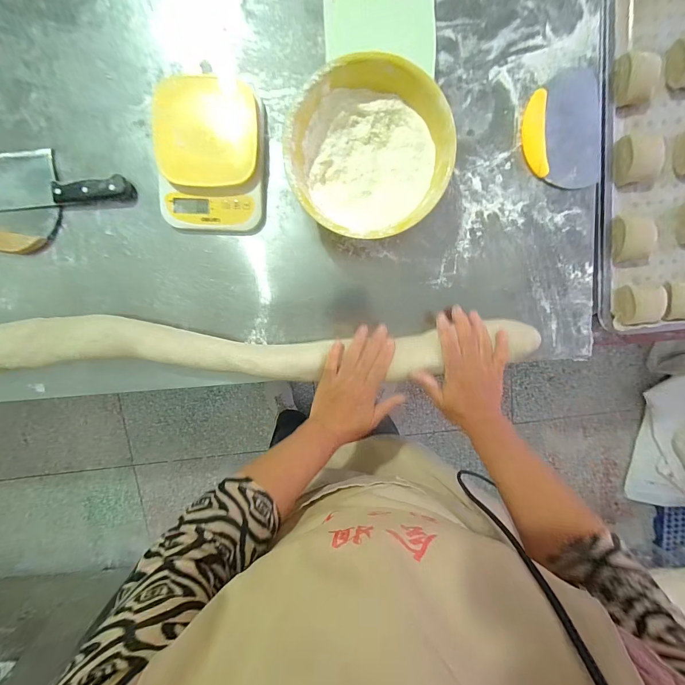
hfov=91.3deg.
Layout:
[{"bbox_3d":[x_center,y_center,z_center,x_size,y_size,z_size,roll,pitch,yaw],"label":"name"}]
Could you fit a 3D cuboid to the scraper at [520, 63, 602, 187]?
[{"bbox_3d":[0.320,-0.308,0.486,0.113,0.007,0.156,-4,98,1],"label":"scraper"}]

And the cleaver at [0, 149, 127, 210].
[{"bbox_3d":[-0.458,-0.241,0.488,0.273,0.023,0.082,-5,98,1],"label":"cleaver"}]

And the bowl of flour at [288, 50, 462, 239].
[{"bbox_3d":[0.032,-0.242,0.452,0.195,0.094,0.202,0,98,0],"label":"bowl of flour"}]

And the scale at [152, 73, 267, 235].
[{"bbox_3d":[-0.186,-0.262,0.478,0.148,0.031,0.197,3,98,0],"label":"scale"}]

